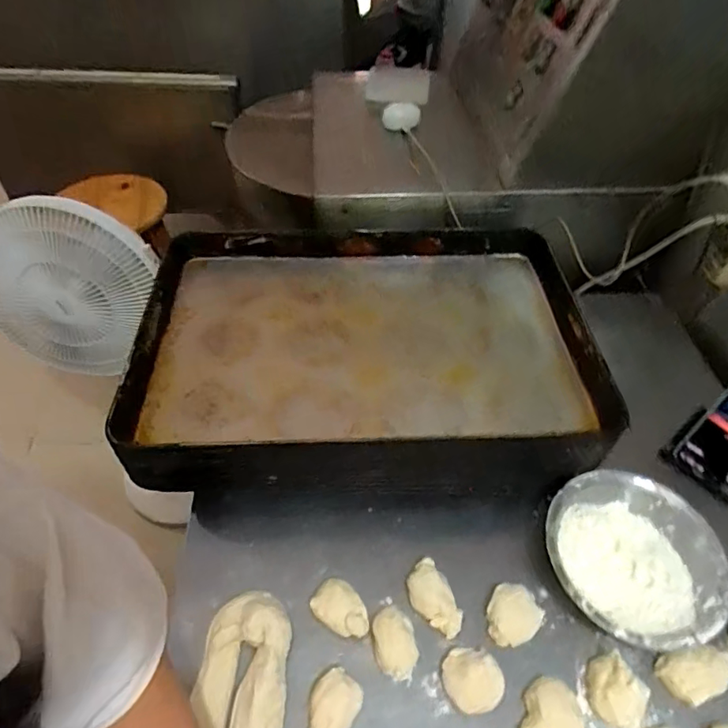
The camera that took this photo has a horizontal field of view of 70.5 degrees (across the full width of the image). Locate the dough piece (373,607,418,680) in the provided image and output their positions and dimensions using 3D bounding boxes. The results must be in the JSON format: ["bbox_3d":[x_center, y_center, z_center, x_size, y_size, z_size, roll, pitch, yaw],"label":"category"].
[{"bbox_3d":[0.032,0.293,0.542,0.042,0.026,0.063,-3,49,-5],"label":"dough piece"}]

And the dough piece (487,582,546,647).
[{"bbox_3d":[0.161,0.277,0.564,0.054,0.025,0.062,37,57,27],"label":"dough piece"}]

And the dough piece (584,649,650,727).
[{"bbox_3d":[0.251,0.326,0.515,0.053,0.029,0.058,1,48,-1],"label":"dough piece"}]

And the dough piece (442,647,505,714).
[{"bbox_3d":[0.109,0.318,0.521,0.055,0.029,0.056,1,48,-1],"label":"dough piece"}]

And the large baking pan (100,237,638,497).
[{"bbox_3d":[0.001,-0.031,0.739,0.605,0.088,0.414,1,48,-2],"label":"large baking pan"}]

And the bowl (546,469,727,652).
[{"bbox_3d":[0.307,0.225,0.596,0.186,0.058,0.189,1,48,-1],"label":"bowl"}]

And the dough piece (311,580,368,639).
[{"bbox_3d":[-0.023,0.270,0.563,0.065,0.027,0.045,33,55,24],"label":"dough piece"}]

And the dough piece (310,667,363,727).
[{"bbox_3d":[-0.033,0.336,0.501,0.045,0.030,0.067,31,54,23],"label":"dough piece"}]

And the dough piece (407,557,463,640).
[{"bbox_3d":[0.078,0.261,0.571,0.045,0.025,0.076,-23,53,-22],"label":"dough piece"}]

